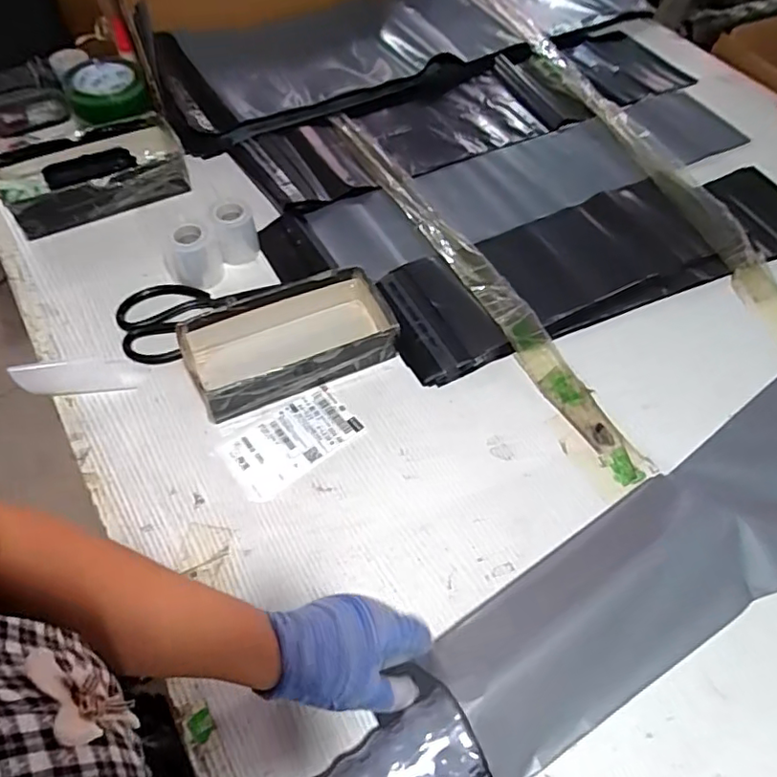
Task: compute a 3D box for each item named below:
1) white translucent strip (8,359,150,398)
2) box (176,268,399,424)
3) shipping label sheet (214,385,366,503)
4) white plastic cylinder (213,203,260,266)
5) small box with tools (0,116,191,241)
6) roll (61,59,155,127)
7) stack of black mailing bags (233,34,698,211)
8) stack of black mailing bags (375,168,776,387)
[{"bbox_3d":[-0.325,-0.012,0.604,0.125,0.028,0.032,-10,58,-9],"label":"white translucent strip"},{"bbox_3d":[-0.104,-0.056,0.625,0.218,0.053,0.114,-20,60,-16],"label":"box"},{"bbox_3d":[-0.101,0.053,0.588,0.134,0.004,0.079,-33,64,-22],"label":"shipping label sheet"},{"bbox_3d":[-0.186,-0.189,0.706,0.046,0.066,0.037,-5,57,-6],"label":"white plastic cylinder"},{"bbox_3d":[-0.387,-0.284,0.763,0.225,0.058,0.131,-20,60,-15],"label":"small box with tools"},{"bbox_3d":[-0.387,-0.406,0.789,0.103,0.037,0.116,-22,61,-16],"label":"roll"},{"bbox_3d":[0.152,-0.452,0.918,0.788,0.029,0.195,-25,61,-18],"label":"stack of black mailing bags"},{"bbox_3d":[0.282,-0.175,0.735,0.612,0.034,0.172,-20,60,-15],"label":"stack of black mailing bags"}]

